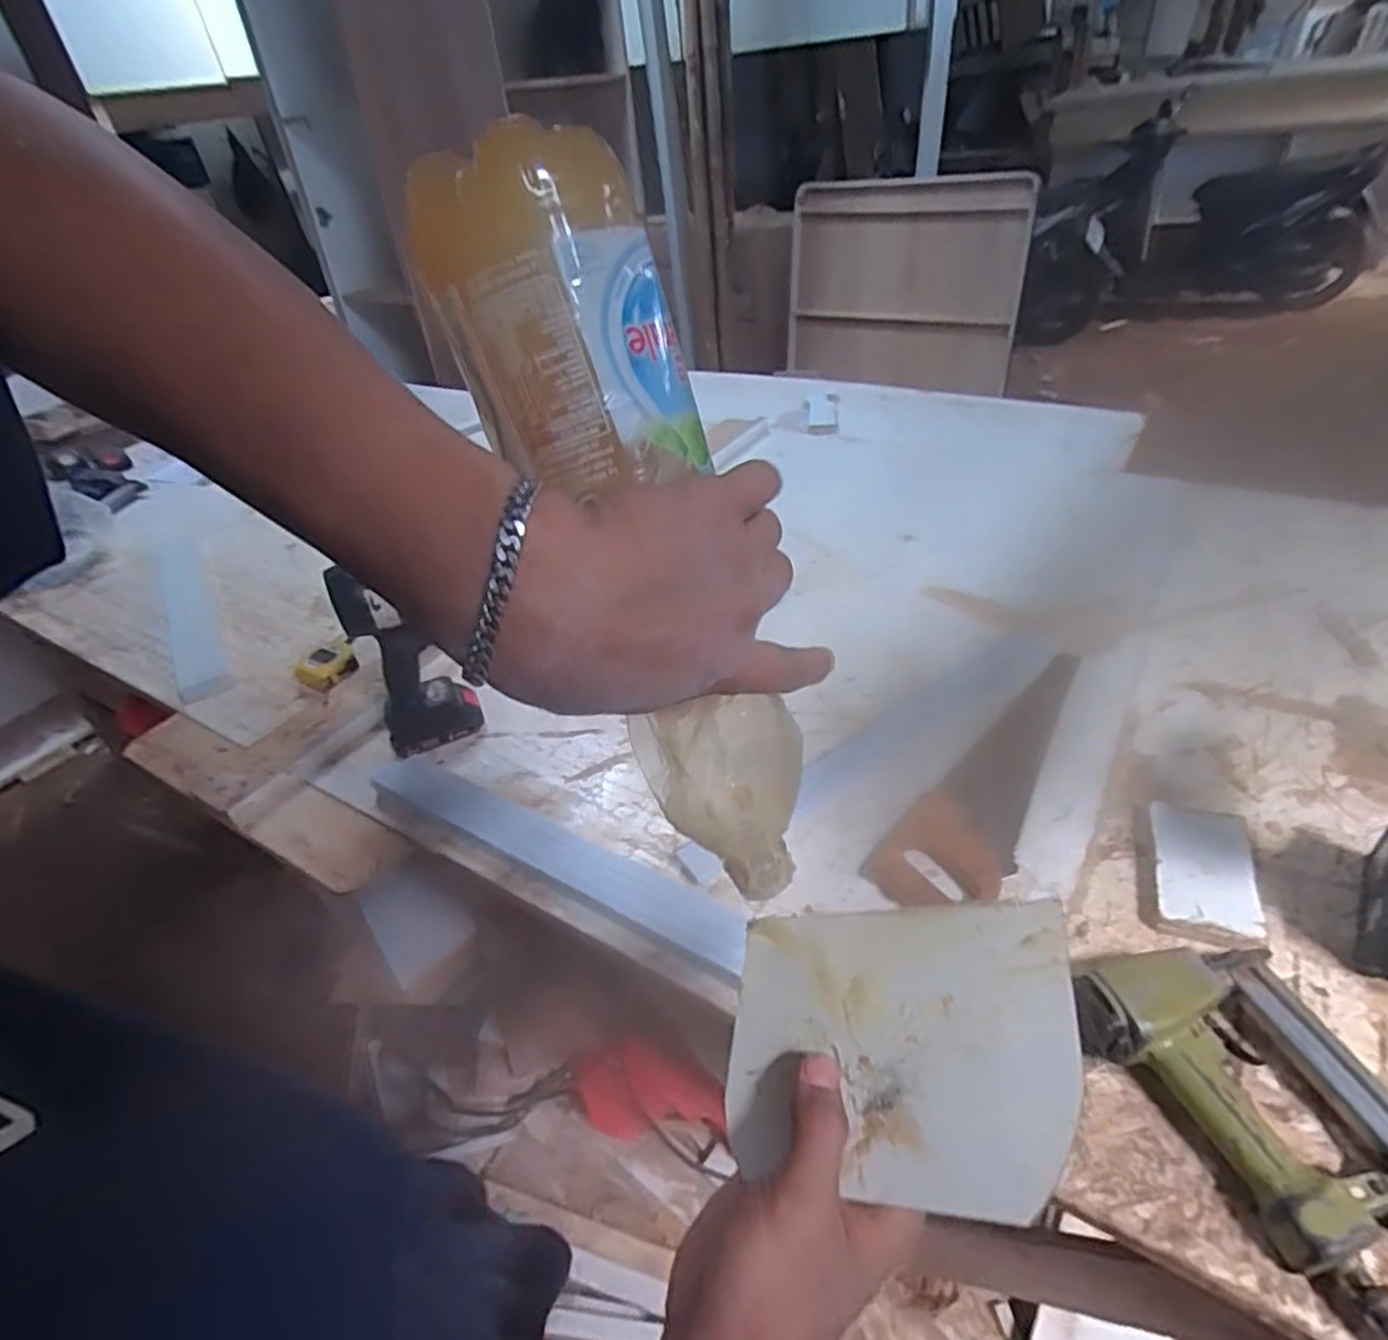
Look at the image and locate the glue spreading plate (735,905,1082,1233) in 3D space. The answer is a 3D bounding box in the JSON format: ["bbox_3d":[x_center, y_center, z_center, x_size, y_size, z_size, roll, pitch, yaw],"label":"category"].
[{"bbox_3d":[0.083,0.160,0.330,0.152,0.007,0.118,-16,40,32],"label":"glue spreading plate"}]

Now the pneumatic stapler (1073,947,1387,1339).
[{"bbox_3d":[0.415,0.295,0.527,0.172,0.061,0.255,-22,39,-18],"label":"pneumatic stapler"}]

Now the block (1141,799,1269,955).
[{"bbox_3d":[0.463,0.185,0.697,0.087,0.023,0.153,10,41,22],"label":"block"}]

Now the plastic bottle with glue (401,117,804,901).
[{"bbox_3d":[-0.024,-0.036,0.325,0.074,0.329,0.088,-31,23,-26],"label":"plastic bottle with glue"}]

